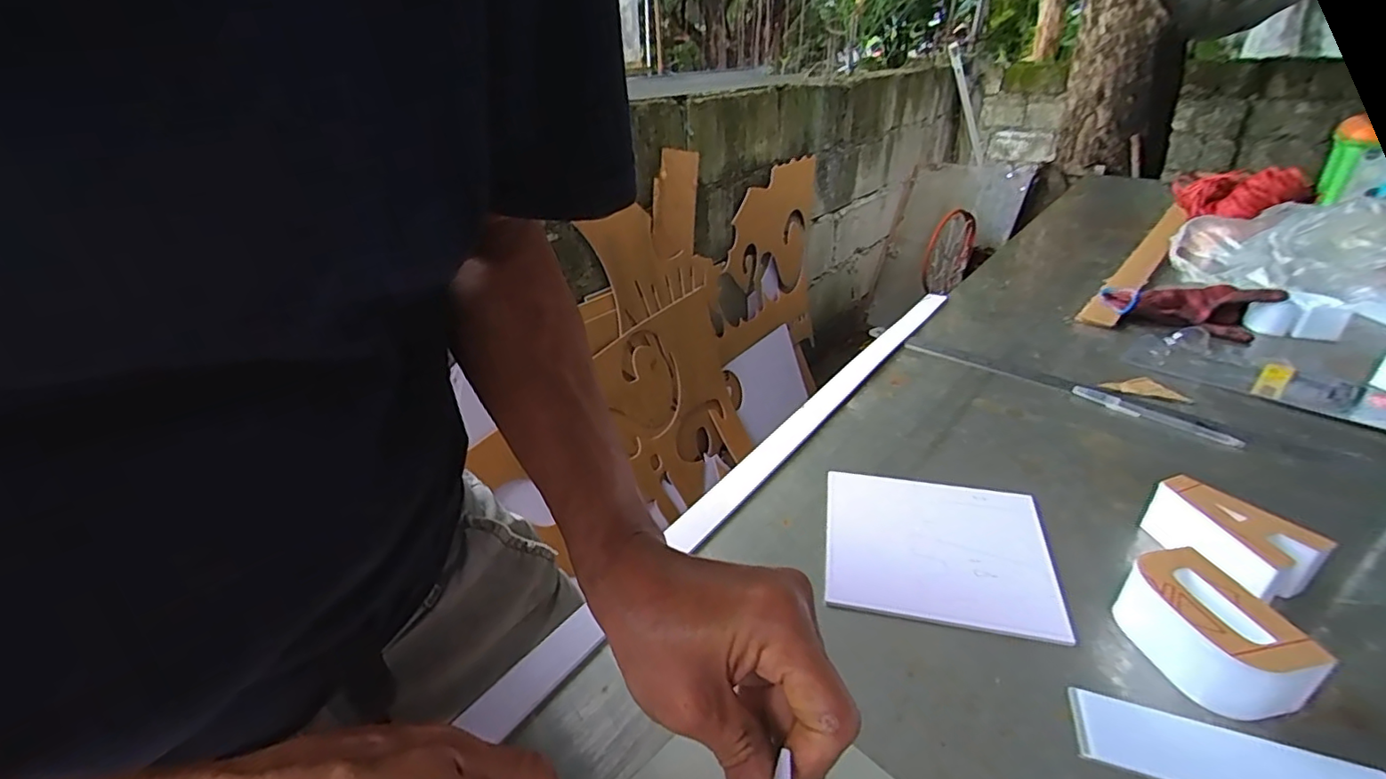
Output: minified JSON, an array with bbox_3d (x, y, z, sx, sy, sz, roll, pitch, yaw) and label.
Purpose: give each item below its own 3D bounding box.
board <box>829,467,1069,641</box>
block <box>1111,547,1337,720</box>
[{"bbox_3d":[0.175,0.111,0.427,0.149,0.010,0.133,7,31,12],"label":"board"},{"bbox_3d":[0.292,0.140,0.343,0.067,0.044,0.087,-6,30,-10],"label":"block"}]

